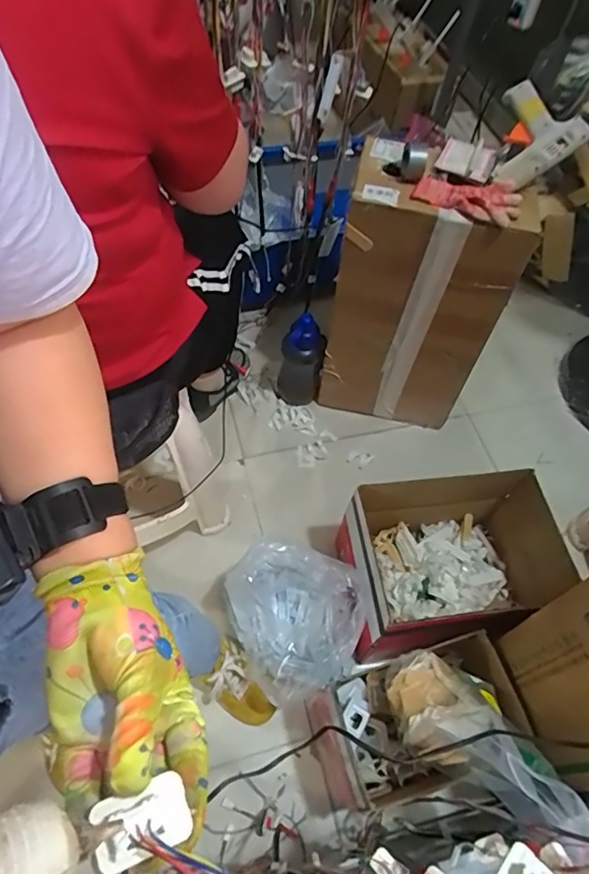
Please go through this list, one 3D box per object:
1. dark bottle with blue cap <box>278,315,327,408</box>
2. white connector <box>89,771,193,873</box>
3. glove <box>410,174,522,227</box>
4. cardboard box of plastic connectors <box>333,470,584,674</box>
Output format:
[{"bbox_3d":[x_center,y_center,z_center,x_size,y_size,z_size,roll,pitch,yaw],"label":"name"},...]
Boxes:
[{"bbox_3d":[0.014,-0.176,1.277,0.104,0.241,0.082,5,57,-1],"label":"dark bottle with blue cap"},{"bbox_3d":[-0.069,0.174,0.239,0.038,0.015,0.024,-16,60,-15],"label":"white connector"},{"bbox_3d":[0.294,-0.410,0.905,0.175,0.023,0.103,18,58,7],"label":"glove"},{"bbox_3d":[0.289,0.243,1.019,0.372,0.211,0.296,-7,58,-9],"label":"cardboard box of plastic connectors"}]

